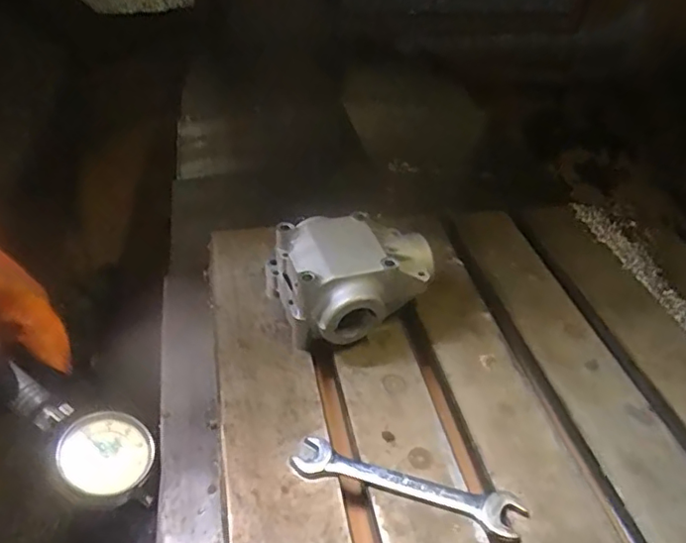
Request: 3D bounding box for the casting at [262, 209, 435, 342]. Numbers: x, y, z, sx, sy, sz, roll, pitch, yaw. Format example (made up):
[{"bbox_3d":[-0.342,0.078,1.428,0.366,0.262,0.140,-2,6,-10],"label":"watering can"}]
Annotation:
[{"bbox_3d":[0.011,0.004,0.585,0.153,0.085,0.129,-17,44,-23],"label":"casting"}]

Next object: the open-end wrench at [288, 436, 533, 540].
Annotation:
[{"bbox_3d":[0.050,0.167,0.451,0.178,0.006,0.032,14,42,12],"label":"open-end wrench"}]

